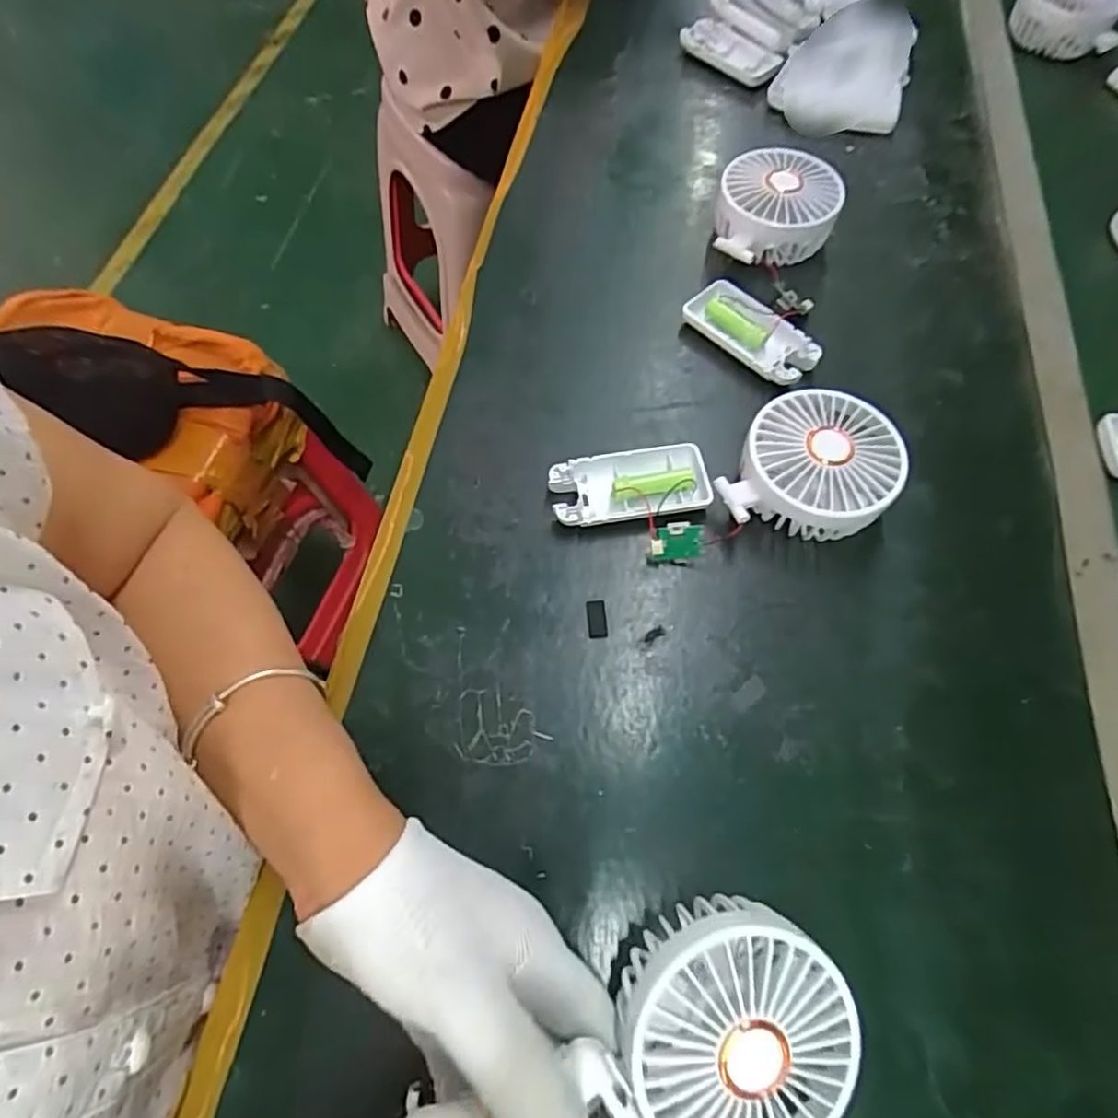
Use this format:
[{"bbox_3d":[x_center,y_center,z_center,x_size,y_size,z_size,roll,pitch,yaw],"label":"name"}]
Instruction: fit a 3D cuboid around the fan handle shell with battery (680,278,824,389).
[{"bbox_3d":[0.133,-0.158,0.453,0.095,0.020,0.044,41,71,19],"label":"fan handle shell with battery"}]

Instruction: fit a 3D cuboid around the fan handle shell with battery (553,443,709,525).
[{"bbox_3d":[0.044,-0.045,0.398,0.096,0.020,0.045,-9,64,-4],"label":"fan handle shell with battery"}]

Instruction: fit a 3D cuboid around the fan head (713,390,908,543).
[{"bbox_3d":[0.148,-0.055,0.389,0.096,0.046,0.084,7,64,4],"label":"fan head"}]

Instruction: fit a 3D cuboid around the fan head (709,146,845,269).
[{"bbox_3d":[0.164,-0.262,0.490,0.084,0.045,0.088,8,64,5],"label":"fan head"}]

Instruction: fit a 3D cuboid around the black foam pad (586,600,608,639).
[{"bbox_3d":[0.021,0.034,0.368,0.011,0.004,0.022,-5,63,-2],"label":"black foam pad"}]

